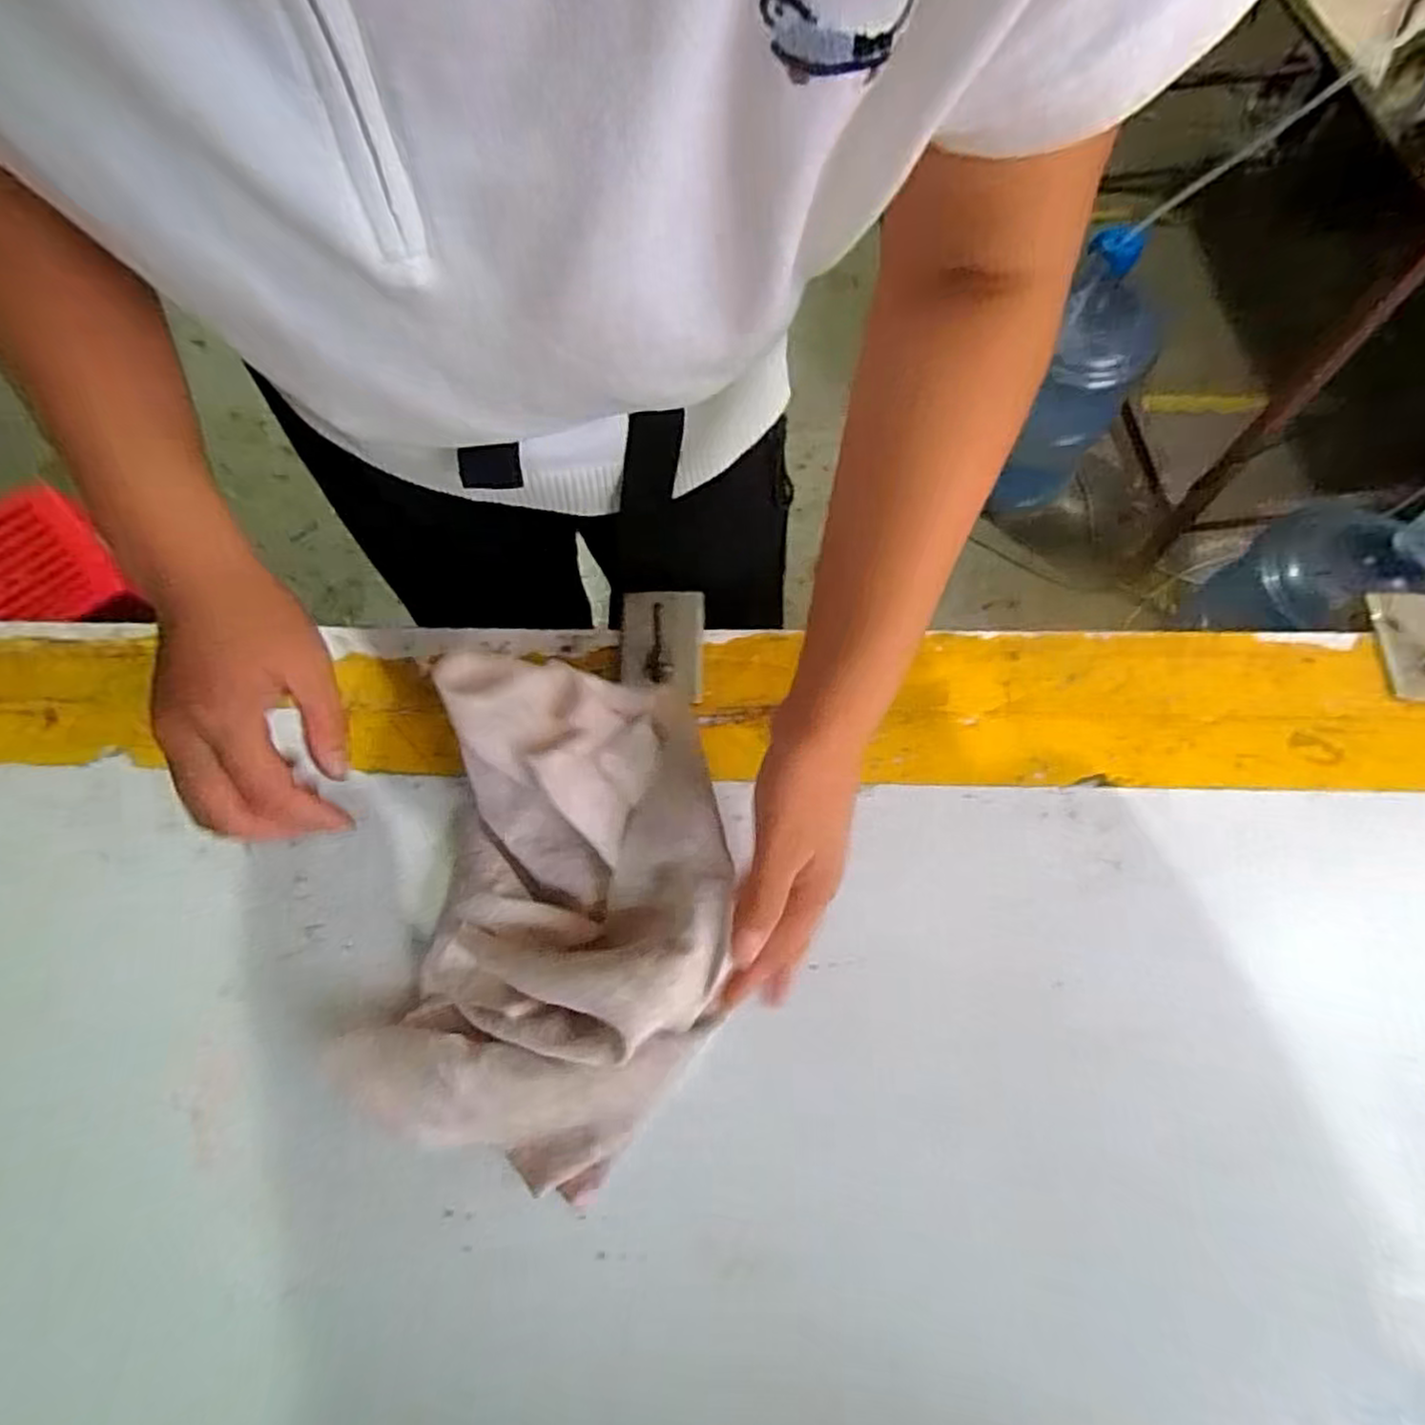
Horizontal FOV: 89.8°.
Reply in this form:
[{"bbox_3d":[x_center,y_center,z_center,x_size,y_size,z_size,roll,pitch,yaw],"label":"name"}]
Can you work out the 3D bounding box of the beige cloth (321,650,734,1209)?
[{"bbox_3d":[-0.087,0.102,0.370,0.185,0.102,0.241,11,68,6],"label":"beige cloth"}]

